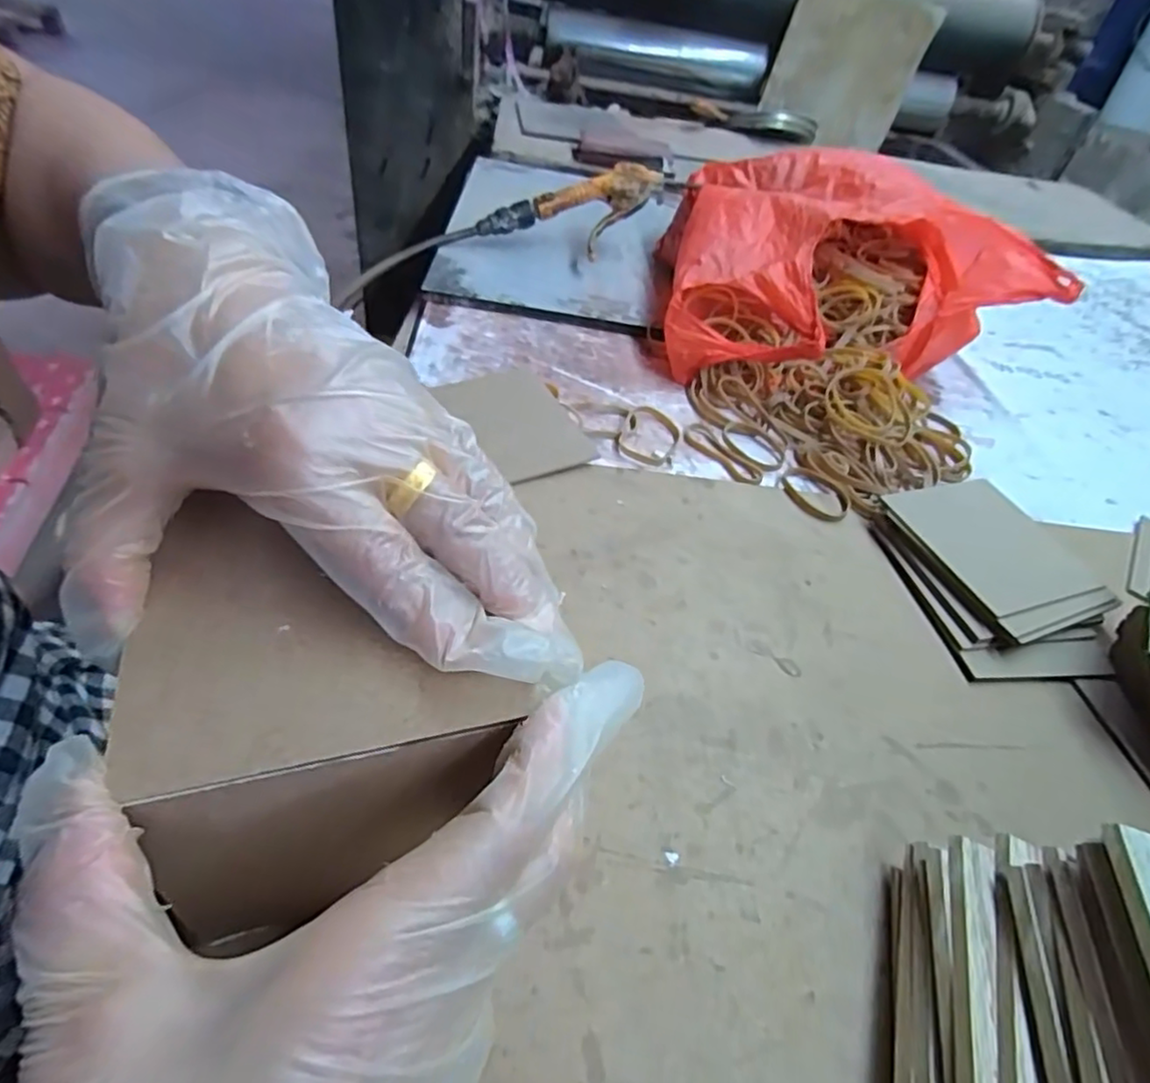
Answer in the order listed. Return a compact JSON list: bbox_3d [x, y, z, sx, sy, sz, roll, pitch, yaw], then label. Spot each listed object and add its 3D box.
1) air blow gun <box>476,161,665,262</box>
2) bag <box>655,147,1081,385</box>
[{"bbox_3d":[0.001,-0.330,0.645,0.198,0.052,0.083,-16,48,-4],"label":"air blow gun"},{"bbox_3d":[0.239,-0.269,0.610,0.348,0.128,0.296,-2,47,-15],"label":"bag"}]

